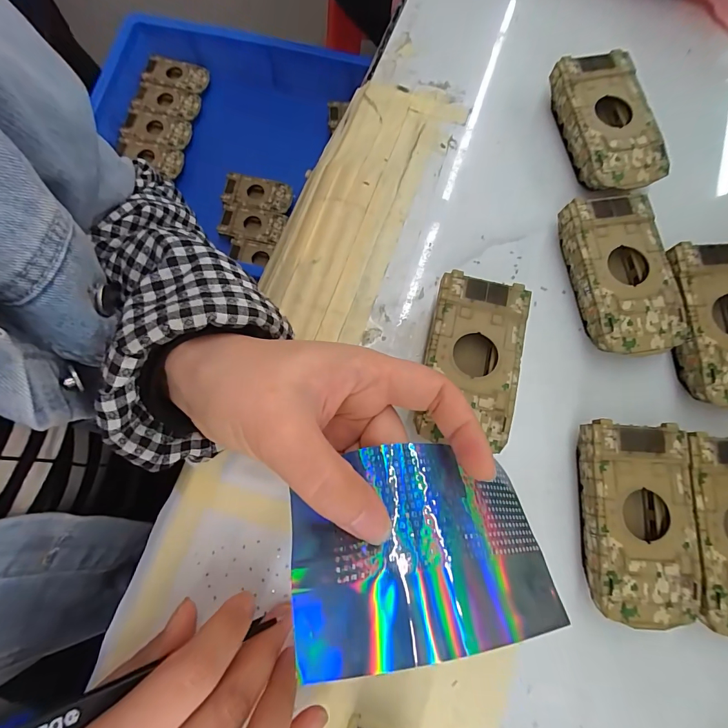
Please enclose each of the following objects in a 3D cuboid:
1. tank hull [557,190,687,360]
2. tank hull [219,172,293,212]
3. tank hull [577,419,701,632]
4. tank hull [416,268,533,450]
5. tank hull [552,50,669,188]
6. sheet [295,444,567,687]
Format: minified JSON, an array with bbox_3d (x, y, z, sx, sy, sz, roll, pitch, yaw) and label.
[{"bbox_3d":[0.153,-0.051,0.233,0.051,0.026,0.094,-7,78,-3],"label":"tank hull"},{"bbox_3d":[-0.155,-0.248,0.559,0.100,0.014,0.049,12,77,1],"label":"tank hull"},{"bbox_3d":[0.141,0.082,0.202,0.052,0.025,0.095,3,77,-1],"label":"tank hull"},{"bbox_3d":[0.060,0.000,0.219,0.050,0.026,0.093,13,77,1],"label":"tank hull"},{"bbox_3d":[0.160,-0.155,0.257,0.050,0.029,0.093,-11,78,-4],"label":"tank hull"},{"bbox_3d":[0.027,0.072,0.156,0.110,0.021,0.073,0,61,-15],"label":"sheet"}]

